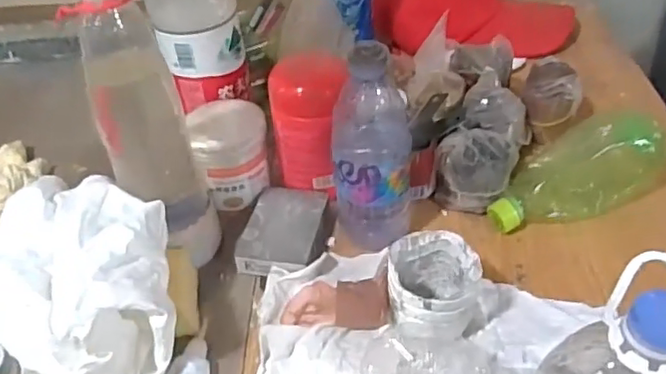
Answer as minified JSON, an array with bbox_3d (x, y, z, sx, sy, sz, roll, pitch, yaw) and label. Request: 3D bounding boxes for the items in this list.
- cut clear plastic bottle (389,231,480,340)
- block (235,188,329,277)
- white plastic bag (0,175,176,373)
[{"bbox_3d":[0.079,0.083,0.489,0.070,0.070,0.076,-5,41,2],"label":"cut clear plastic bottle"},{"bbox_3d":[-0.047,0.043,0.586,0.073,0.024,0.099,1,41,9],"label":"block"},{"bbox_3d":[-0.215,0.076,0.497,0.223,0.115,0.148,19,47,27],"label":"white plastic bag"}]

